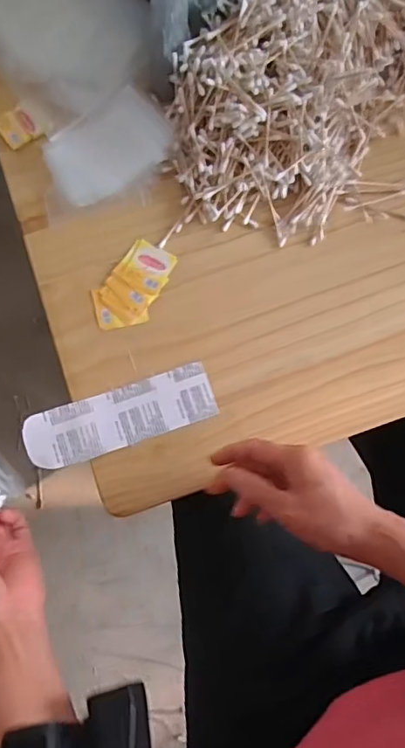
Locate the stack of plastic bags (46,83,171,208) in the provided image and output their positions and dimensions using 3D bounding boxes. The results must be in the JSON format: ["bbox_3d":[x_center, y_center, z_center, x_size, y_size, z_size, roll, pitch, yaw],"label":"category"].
[{"bbox_3d":[-0.092,-0.223,0.527,0.121,0.018,0.083,-38,81,-6],"label":"stack of plastic bags"}]

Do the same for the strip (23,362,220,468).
[{"bbox_3d":[-0.075,0.040,0.490,0.173,0.006,0.053,-18,80,-3],"label":"strip"}]

